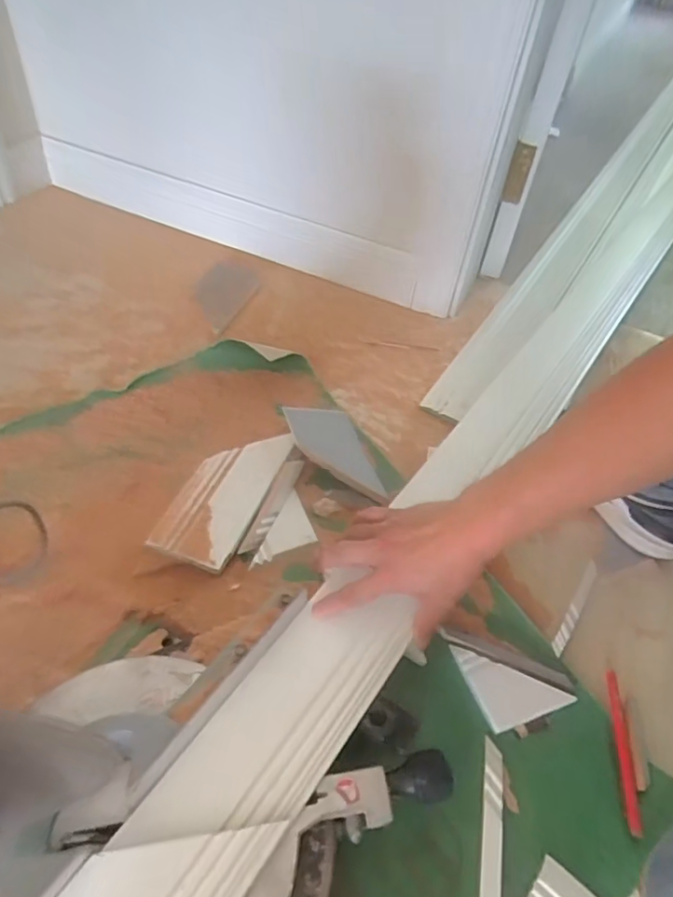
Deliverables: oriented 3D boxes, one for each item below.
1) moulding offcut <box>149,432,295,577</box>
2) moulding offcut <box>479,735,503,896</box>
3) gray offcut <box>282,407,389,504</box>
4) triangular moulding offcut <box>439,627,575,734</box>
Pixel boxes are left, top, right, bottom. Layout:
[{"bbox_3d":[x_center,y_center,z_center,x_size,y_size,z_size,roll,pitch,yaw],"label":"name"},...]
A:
[{"bbox_3d":[-0.140,0.054,0.701,0.098,0.024,0.211,18,49,9],"label":"moulding offcut"},{"bbox_3d":[0.138,0.337,0.495,0.018,0.007,0.143,12,48,4],"label":"moulding offcut"},{"bbox_3d":[-0.004,0.002,0.750,0.100,0.014,0.167,4,45,-30],"label":"gray offcut"},{"bbox_3d":[0.183,0.231,0.595,0.100,0.008,0.109,-12,51,-17],"label":"triangular moulding offcut"}]

